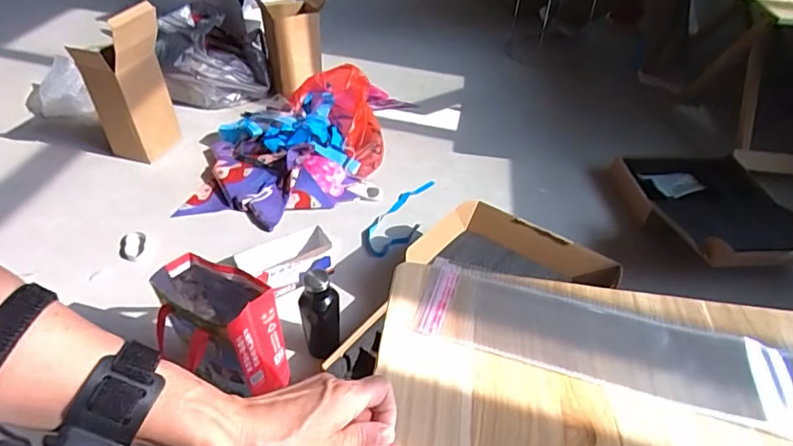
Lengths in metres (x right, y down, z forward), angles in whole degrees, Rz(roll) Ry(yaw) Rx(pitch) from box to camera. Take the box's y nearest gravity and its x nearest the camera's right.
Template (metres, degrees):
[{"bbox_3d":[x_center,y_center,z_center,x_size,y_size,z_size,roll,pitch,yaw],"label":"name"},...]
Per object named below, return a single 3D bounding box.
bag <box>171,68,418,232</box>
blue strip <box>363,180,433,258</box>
[{"bbox_3d":[-0.308,-0.232,1.465,0.582,0.193,0.500,-2,42,-5],"label":"bag"},{"bbox_3d":[0.021,-0.022,1.378,0.115,0.010,0.350,23,46,22],"label":"blue strip"}]

